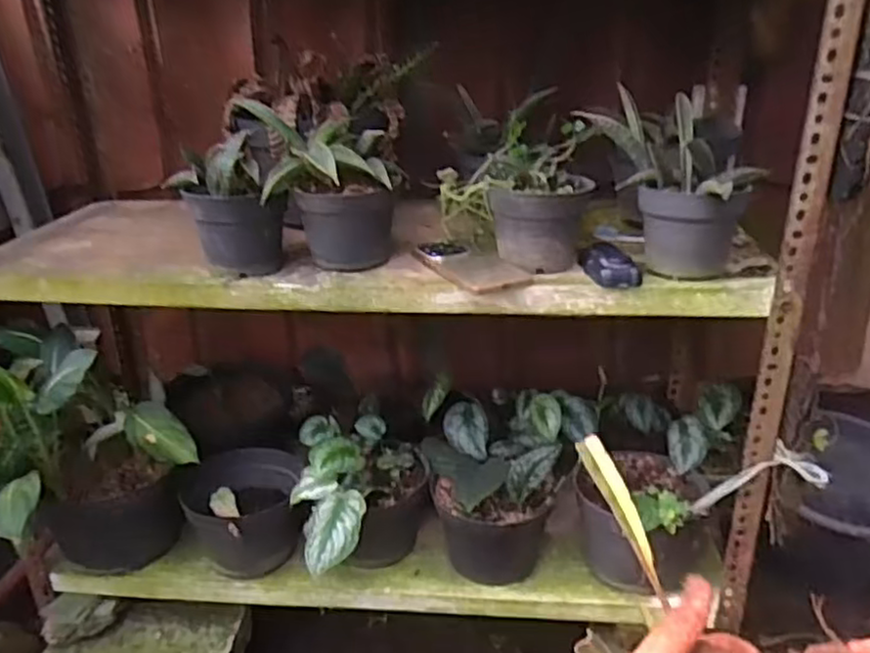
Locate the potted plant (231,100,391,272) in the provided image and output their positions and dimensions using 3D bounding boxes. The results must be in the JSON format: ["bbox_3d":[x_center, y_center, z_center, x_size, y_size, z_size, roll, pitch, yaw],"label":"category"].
[{"bbox_3d":[-0.121,-0.151,0.815,0.157,0.172,0.163,-9,24,-13],"label":"potted plant"}]

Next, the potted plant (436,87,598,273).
[{"bbox_3d":[0.096,-0.155,0.844,0.173,0.137,0.150,-1,24,6],"label":"potted plant"}]

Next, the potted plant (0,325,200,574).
[{"bbox_3d":[-0.482,0.192,0.909,0.233,0.364,0.307,15,30,35],"label":"potted plant"}]

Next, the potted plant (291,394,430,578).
[{"bbox_3d":[-0.090,0.260,0.952,0.169,0.233,0.291,-5,24,-5],"label":"potted plant"}]

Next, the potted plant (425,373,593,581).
[{"bbox_3d":[0.092,0.220,1.049,0.218,0.211,0.224,-3,24,1],"label":"potted plant"}]

